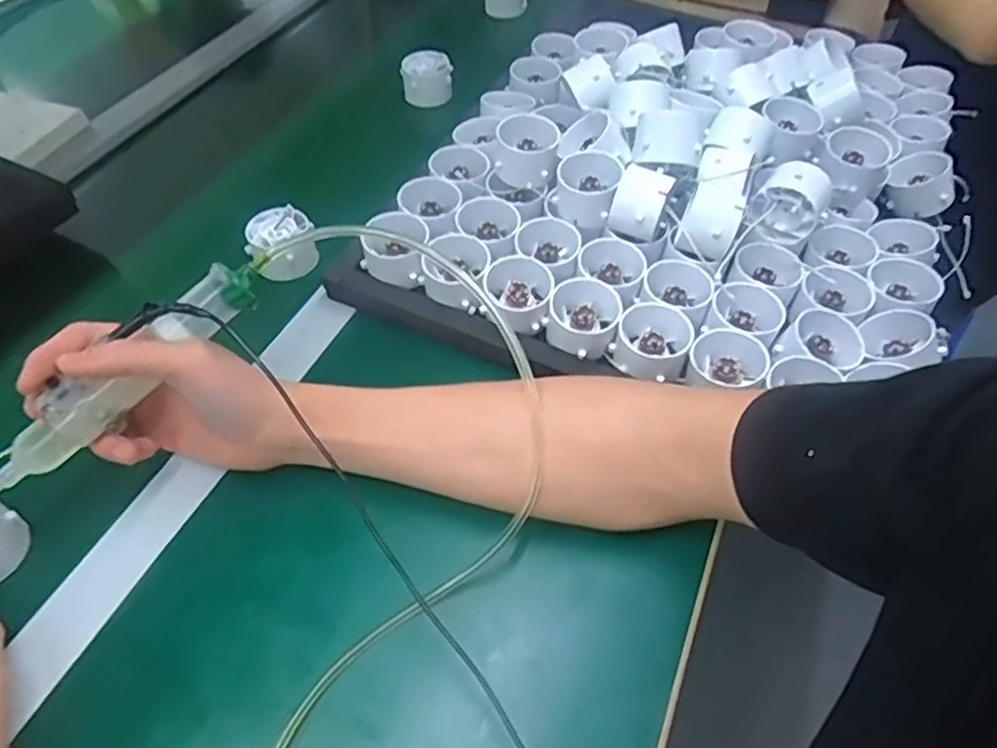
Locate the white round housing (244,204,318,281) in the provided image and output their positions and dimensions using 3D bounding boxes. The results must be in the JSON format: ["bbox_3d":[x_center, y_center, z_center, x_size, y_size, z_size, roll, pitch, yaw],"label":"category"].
[{"bbox_3d":[-0.179,-0.108,0.568,0.053,0.043,0.053,0,51,0],"label":"white round housing"}]

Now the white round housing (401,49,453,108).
[{"bbox_3d":[-0.076,-0.318,0.734,0.054,0.041,0.058,-12,52,-9],"label":"white round housing"}]

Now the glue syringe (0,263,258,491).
[{"bbox_3d":[-0.209,0.006,0.375,0.186,0.028,0.026,-43,60,-6],"label":"glue syringe"}]

